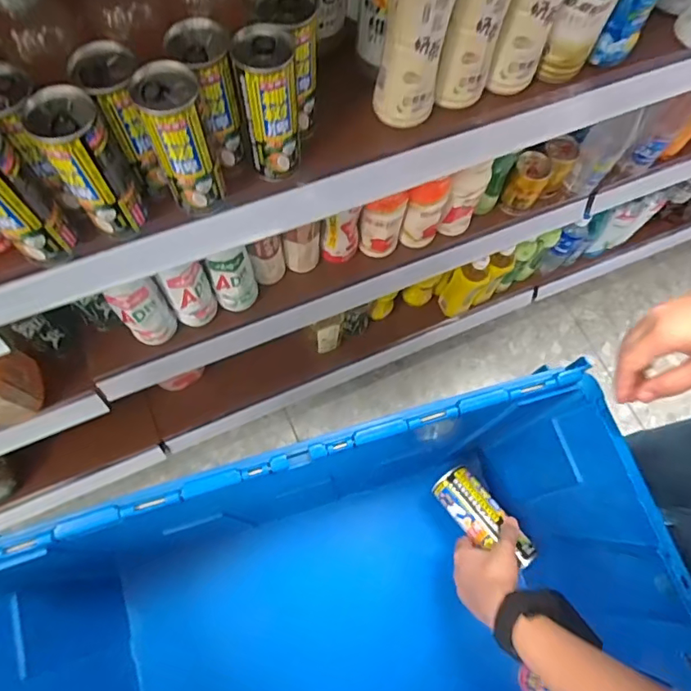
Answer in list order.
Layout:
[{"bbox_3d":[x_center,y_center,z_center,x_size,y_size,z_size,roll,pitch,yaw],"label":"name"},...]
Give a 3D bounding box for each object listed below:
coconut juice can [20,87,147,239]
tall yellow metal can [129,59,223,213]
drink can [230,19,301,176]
[{"bbox_3d":[-0.218,-0.151,0.435,0.051,0.126,0.051,1,70,-2],"label":"coconut juice can"},{"bbox_3d":[-0.144,-0.179,0.447,0.049,0.122,0.051,1,70,-2],"label":"tall yellow metal can"},{"bbox_3d":[-0.070,-0.221,0.470,0.049,0.124,0.054,-8,70,-5],"label":"drink can"}]

